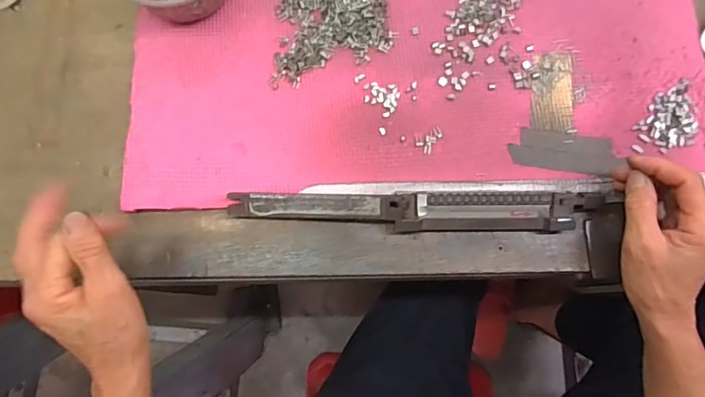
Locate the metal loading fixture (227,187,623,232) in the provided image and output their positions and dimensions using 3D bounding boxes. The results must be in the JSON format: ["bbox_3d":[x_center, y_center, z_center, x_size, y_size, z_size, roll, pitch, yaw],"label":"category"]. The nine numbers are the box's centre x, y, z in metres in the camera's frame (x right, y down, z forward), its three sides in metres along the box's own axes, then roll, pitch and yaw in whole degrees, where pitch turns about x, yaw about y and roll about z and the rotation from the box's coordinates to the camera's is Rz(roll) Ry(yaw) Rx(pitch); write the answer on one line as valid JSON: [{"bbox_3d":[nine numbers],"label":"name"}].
[{"bbox_3d":[0.059,0.010,0.414,0.319,0.019,0.034,0,77,0],"label":"metal loading fixture"}]

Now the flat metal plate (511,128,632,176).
[{"bbox_3d":[0.183,-0.041,0.426,0.087,0.004,0.036,6,80,3],"label":"flat metal plate"}]

